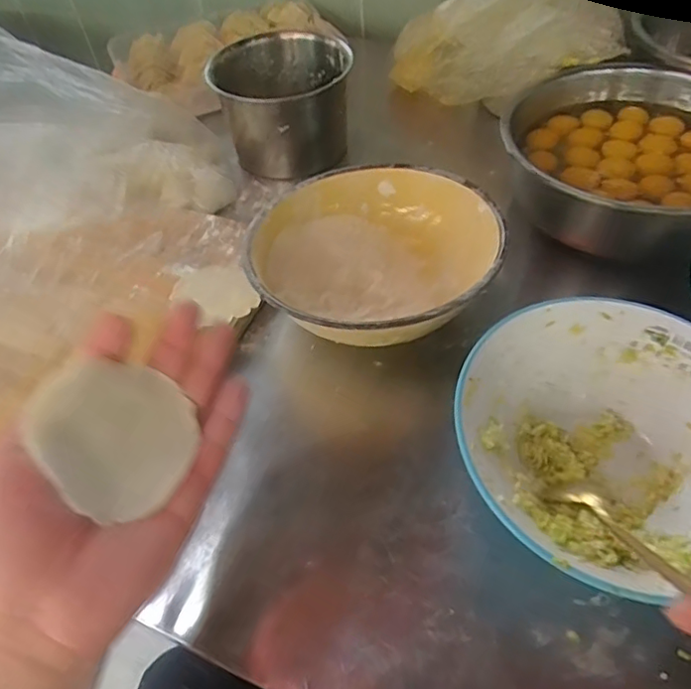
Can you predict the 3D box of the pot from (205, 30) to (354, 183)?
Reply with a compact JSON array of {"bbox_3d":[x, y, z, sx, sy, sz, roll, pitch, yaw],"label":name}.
[{"bbox_3d":[-0.069,-0.265,0.617,0.135,0.093,0.115,20,56,20],"label":"pot"}]

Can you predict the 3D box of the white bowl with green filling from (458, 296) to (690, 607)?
[{"bbox_3d":[0.166,0.061,0.356,0.183,0.066,0.179,-3,51,4],"label":"white bowl with green filling"}]

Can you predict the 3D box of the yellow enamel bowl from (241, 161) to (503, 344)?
[{"bbox_3d":[0.024,-0.070,0.463,0.187,0.077,0.196,-2,53,3],"label":"yellow enamel bowl"}]

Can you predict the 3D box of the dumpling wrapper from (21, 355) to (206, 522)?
[{"bbox_3d":[-0.107,0.041,0.264,0.070,0.004,0.067,19,58,-32],"label":"dumpling wrapper"}]

